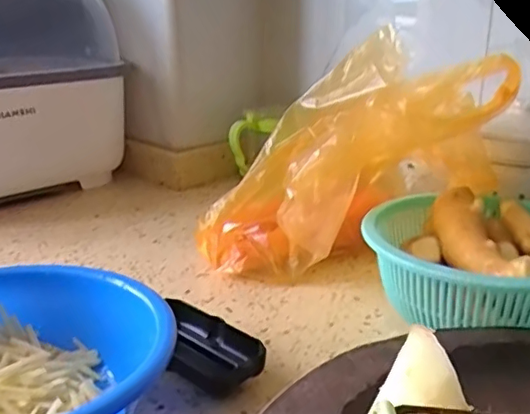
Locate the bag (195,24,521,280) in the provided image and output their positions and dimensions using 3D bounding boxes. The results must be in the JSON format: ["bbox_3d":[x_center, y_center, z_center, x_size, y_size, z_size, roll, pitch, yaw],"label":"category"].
[{"bbox_3d":[0.072,-0.034,0.524,0.259,0.211,0.121,5,21,14],"label":"bag"}]

